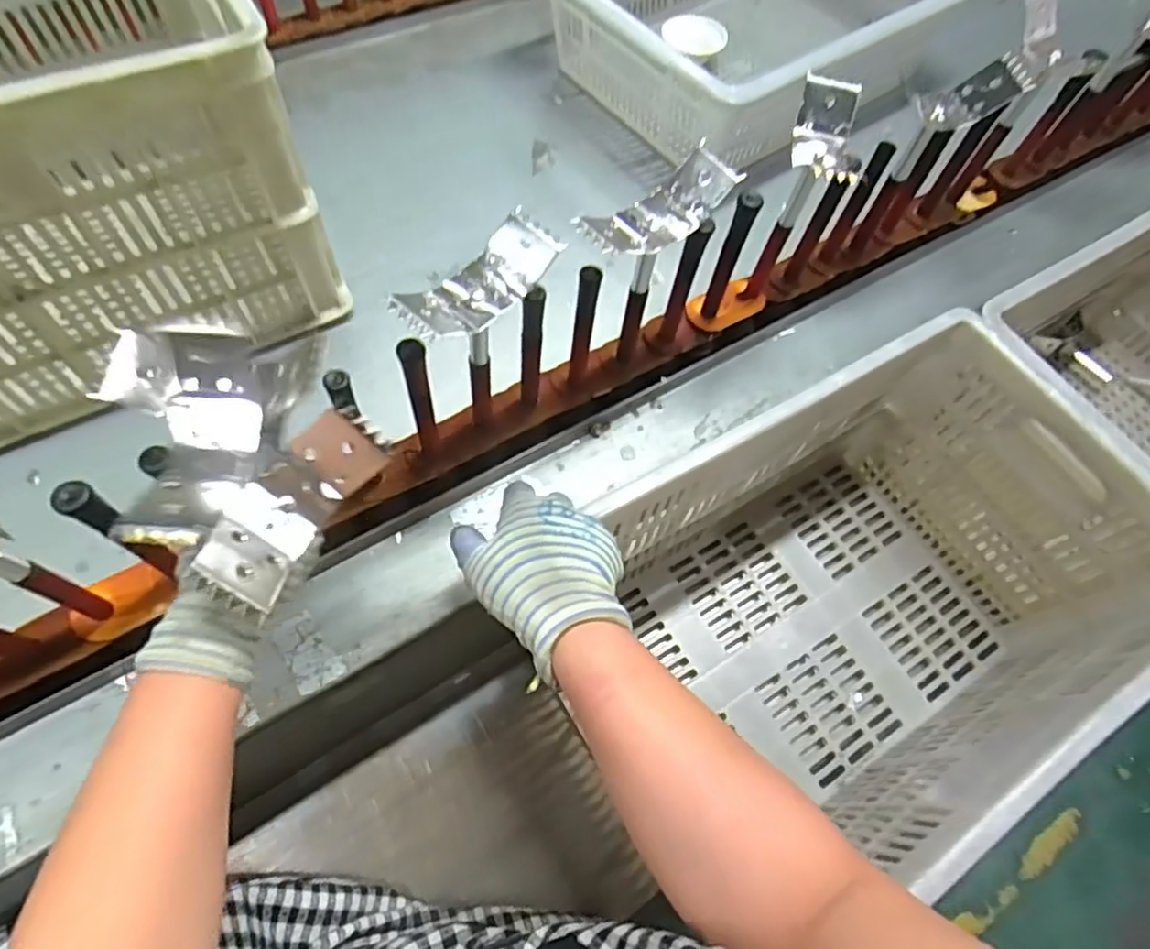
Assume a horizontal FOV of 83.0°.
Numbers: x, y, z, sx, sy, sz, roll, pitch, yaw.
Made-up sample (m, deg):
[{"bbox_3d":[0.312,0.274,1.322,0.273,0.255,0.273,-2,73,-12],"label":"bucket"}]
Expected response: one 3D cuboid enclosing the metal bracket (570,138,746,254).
[{"bbox_3d":[0.060,-0.192,0.472,0.115,0.037,0.045,-31,70,-16],"label":"metal bracket"}]

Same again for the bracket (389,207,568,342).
[{"bbox_3d":[-0.064,-0.129,0.433,0.047,0.028,0.121,40,69,15],"label":"bracket"}]

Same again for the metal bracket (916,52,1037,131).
[{"bbox_3d":[0.335,-0.317,0.548,0.076,0.016,0.045,-13,68,36],"label":"metal bracket"}]

